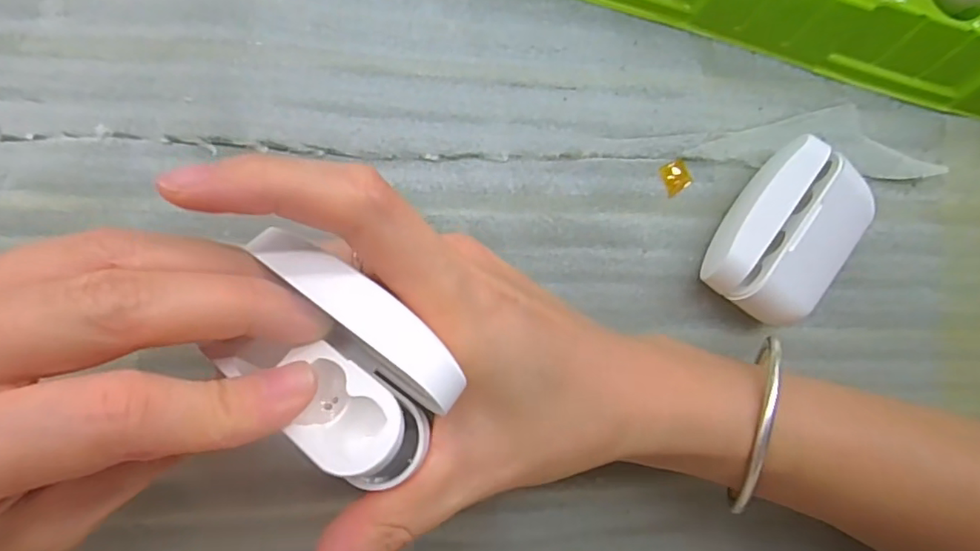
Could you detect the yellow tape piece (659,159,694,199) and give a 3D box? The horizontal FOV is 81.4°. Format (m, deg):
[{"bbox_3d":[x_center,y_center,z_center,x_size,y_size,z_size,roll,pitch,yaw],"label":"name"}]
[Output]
[{"bbox_3d":[0.071,-0.038,0.216,0.011,0.004,0.012,-24,95,-7],"label":"yellow tape piece"}]

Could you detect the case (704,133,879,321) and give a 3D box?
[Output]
[{"bbox_3d":[0.108,-0.015,0.210,0.046,0.023,0.062,33,87,-8],"label":"case"}]

